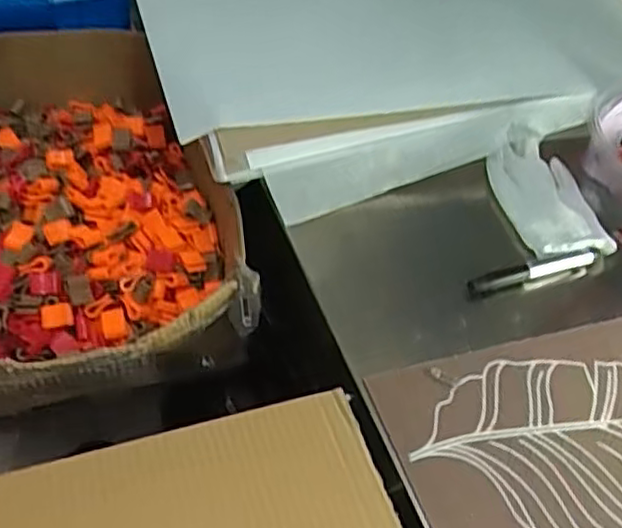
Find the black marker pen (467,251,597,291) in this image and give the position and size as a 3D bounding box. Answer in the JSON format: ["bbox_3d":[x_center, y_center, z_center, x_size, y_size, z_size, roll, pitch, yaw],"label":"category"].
[{"bbox_3d":[0.194,0.005,0.586,0.134,0.018,0.014,-14,50,-22],"label":"black marker pen"}]

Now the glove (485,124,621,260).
[{"bbox_3d":[0.223,-0.071,0.644,0.084,0.027,0.152,-1,47,-11],"label":"glove"}]

